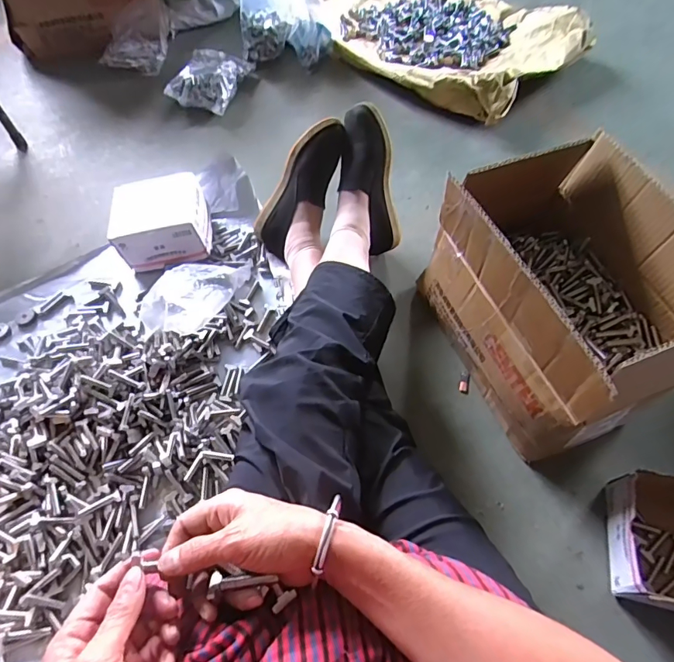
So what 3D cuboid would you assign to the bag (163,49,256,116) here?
[{"bbox_3d":[-0.293,-0.587,1.054,0.135,0.060,0.189,13,61,8],"label":"bag"}]

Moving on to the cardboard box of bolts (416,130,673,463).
[{"bbox_3d":[0.306,-0.052,0.618,0.227,0.236,0.334,-21,64,-10],"label":"cardboard box of bolts"}]

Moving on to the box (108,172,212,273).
[{"bbox_3d":[-0.313,-0.194,0.823,0.156,0.100,0.150,-6,60,-3],"label":"box"}]

